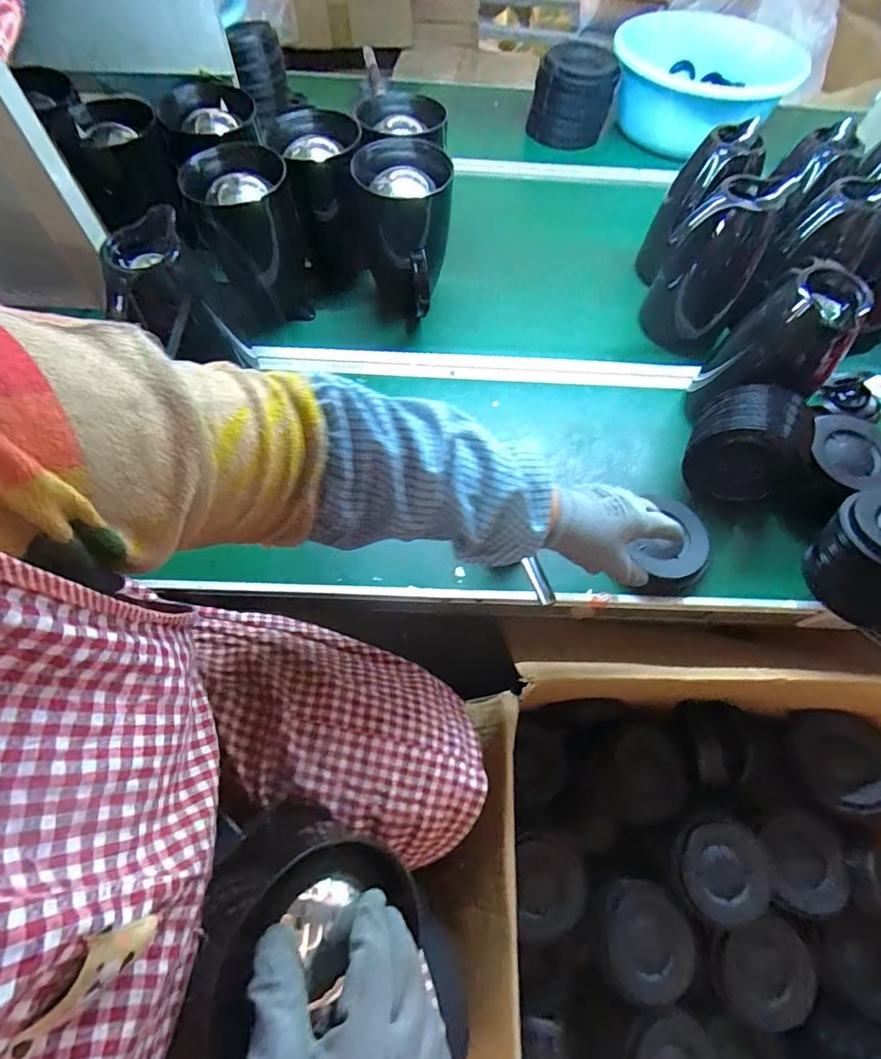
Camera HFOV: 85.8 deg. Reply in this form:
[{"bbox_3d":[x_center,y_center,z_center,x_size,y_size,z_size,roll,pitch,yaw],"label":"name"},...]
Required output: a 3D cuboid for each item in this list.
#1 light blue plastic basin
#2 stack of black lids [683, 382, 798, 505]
[{"bbox_3d":[0.562,-0.973,1.051,0.362,0.125,0.359,13,62,4],"label":"light blue plastic basin"},{"bbox_3d":[0.361,-0.100,0.573,0.114,0.114,0.097,17,63,6],"label":"stack of black lids"}]

